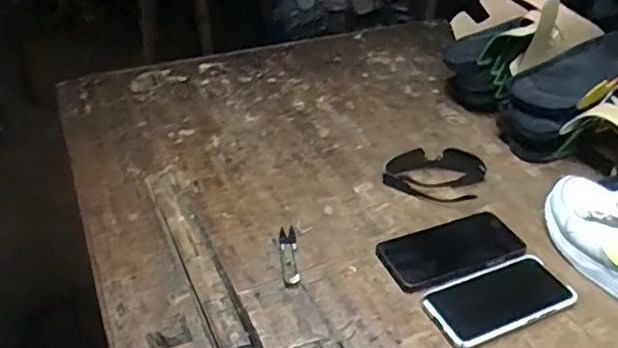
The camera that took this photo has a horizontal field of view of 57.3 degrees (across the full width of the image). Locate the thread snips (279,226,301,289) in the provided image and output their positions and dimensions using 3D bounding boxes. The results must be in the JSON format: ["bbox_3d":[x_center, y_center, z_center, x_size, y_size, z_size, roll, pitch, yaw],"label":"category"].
[{"bbox_3d":[-0.024,0.099,0.680,0.020,0.004,0.100,-2,34,-5],"label":"thread snips"}]

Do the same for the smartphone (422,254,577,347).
[{"bbox_3d":[0.206,0.137,0.619,0.159,0.013,0.079,-13,37,-21],"label":"smartphone"}]

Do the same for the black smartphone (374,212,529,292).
[{"bbox_3d":[0.175,0.093,0.692,0.174,0.014,0.088,-12,36,-19],"label":"black smartphone"}]

